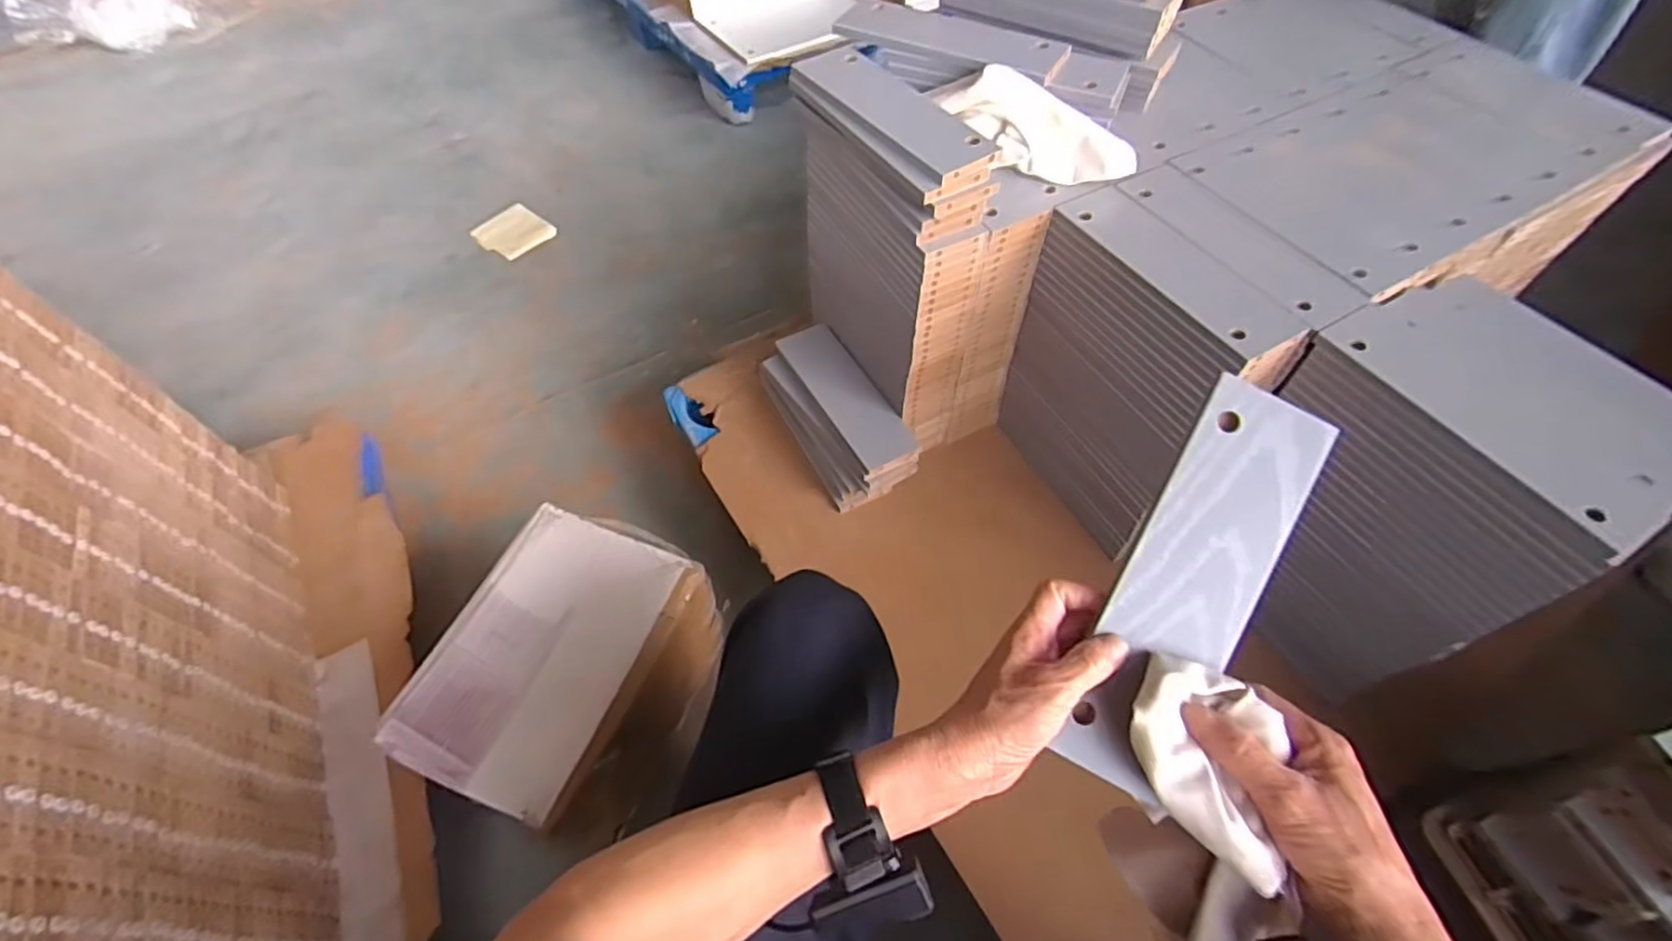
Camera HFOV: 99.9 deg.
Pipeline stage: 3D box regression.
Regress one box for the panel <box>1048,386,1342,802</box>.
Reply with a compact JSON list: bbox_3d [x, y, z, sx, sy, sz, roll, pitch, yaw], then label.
[{"bbox_3d":[0.228,0.074,0.447,0.081,0.014,0.263,27,87,4],"label":"panel"}]

